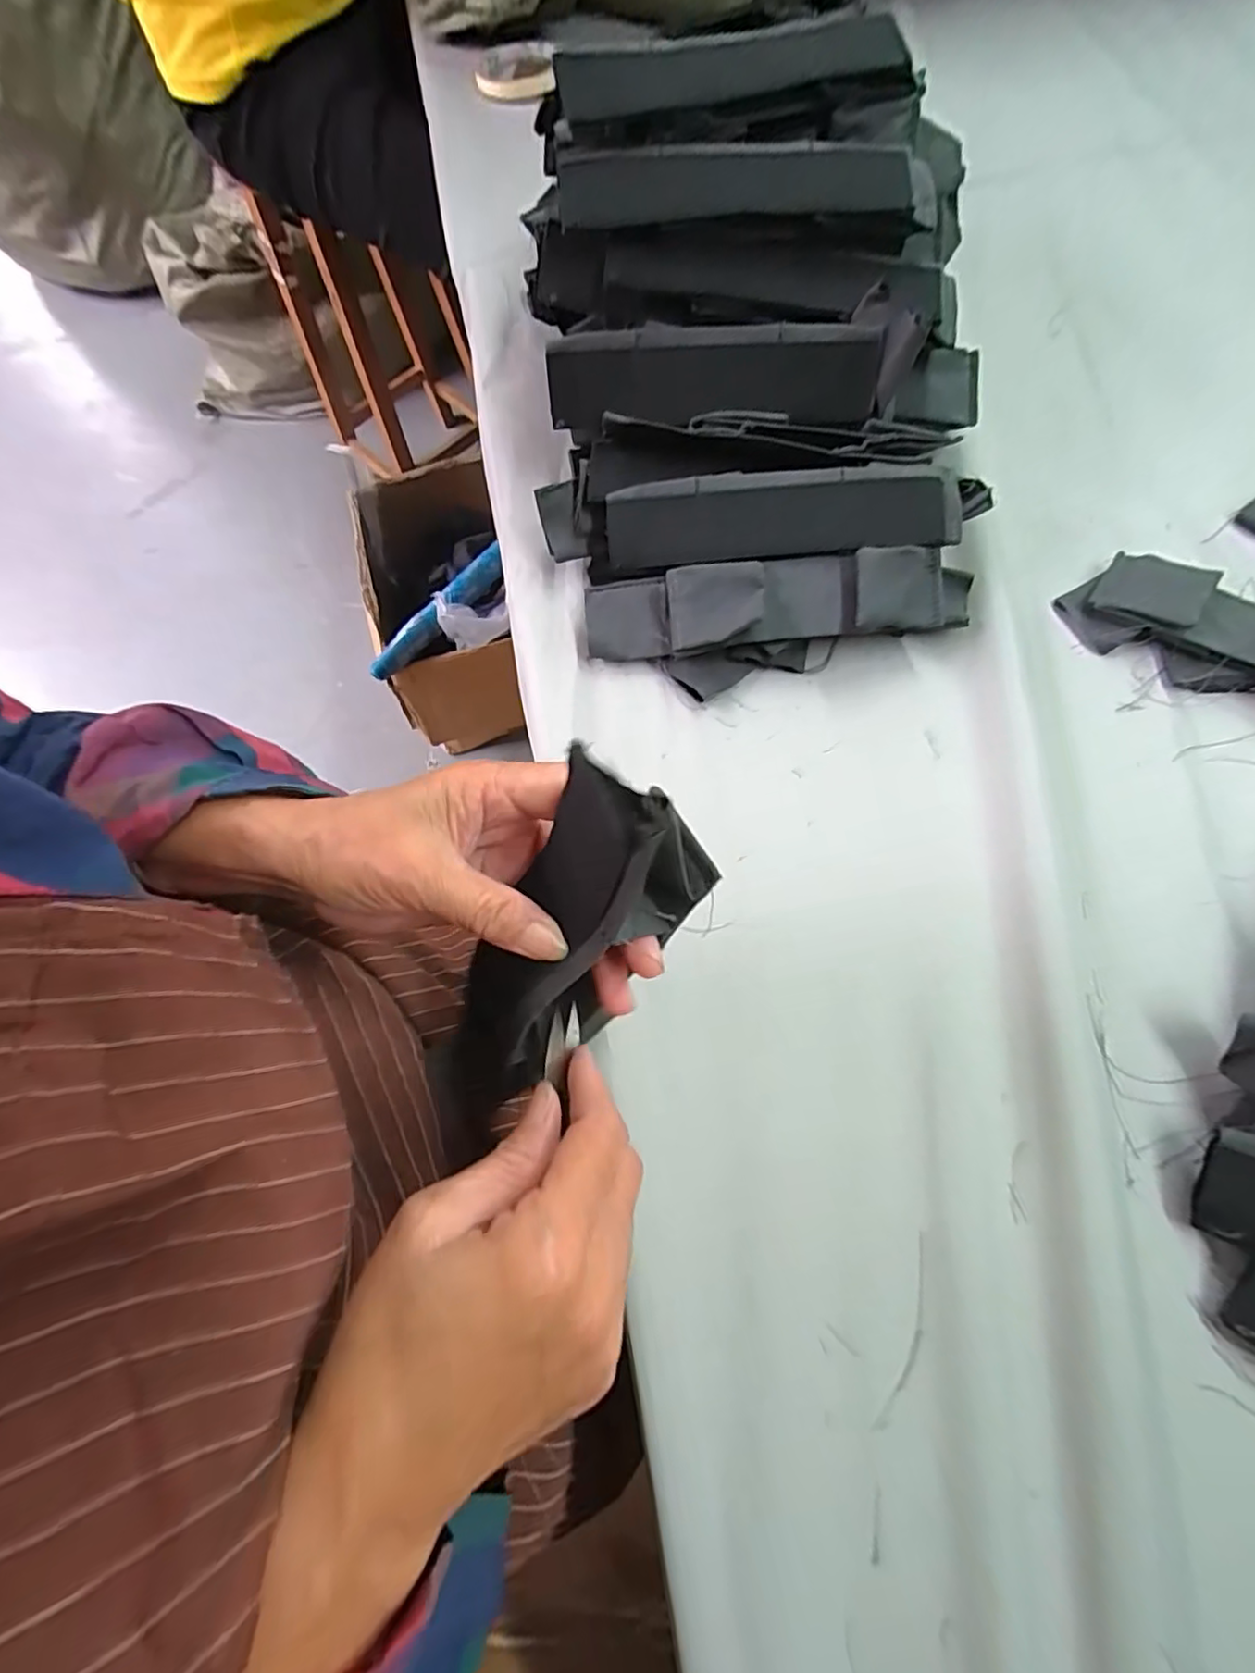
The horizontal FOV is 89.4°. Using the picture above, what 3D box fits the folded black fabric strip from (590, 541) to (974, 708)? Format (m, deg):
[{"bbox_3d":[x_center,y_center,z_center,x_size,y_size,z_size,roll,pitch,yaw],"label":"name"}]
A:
[{"bbox_3d":[0.086,-0.123,0.359,0.215,0.046,0.062,-2,71,2],"label":"folded black fabric strip"}]

